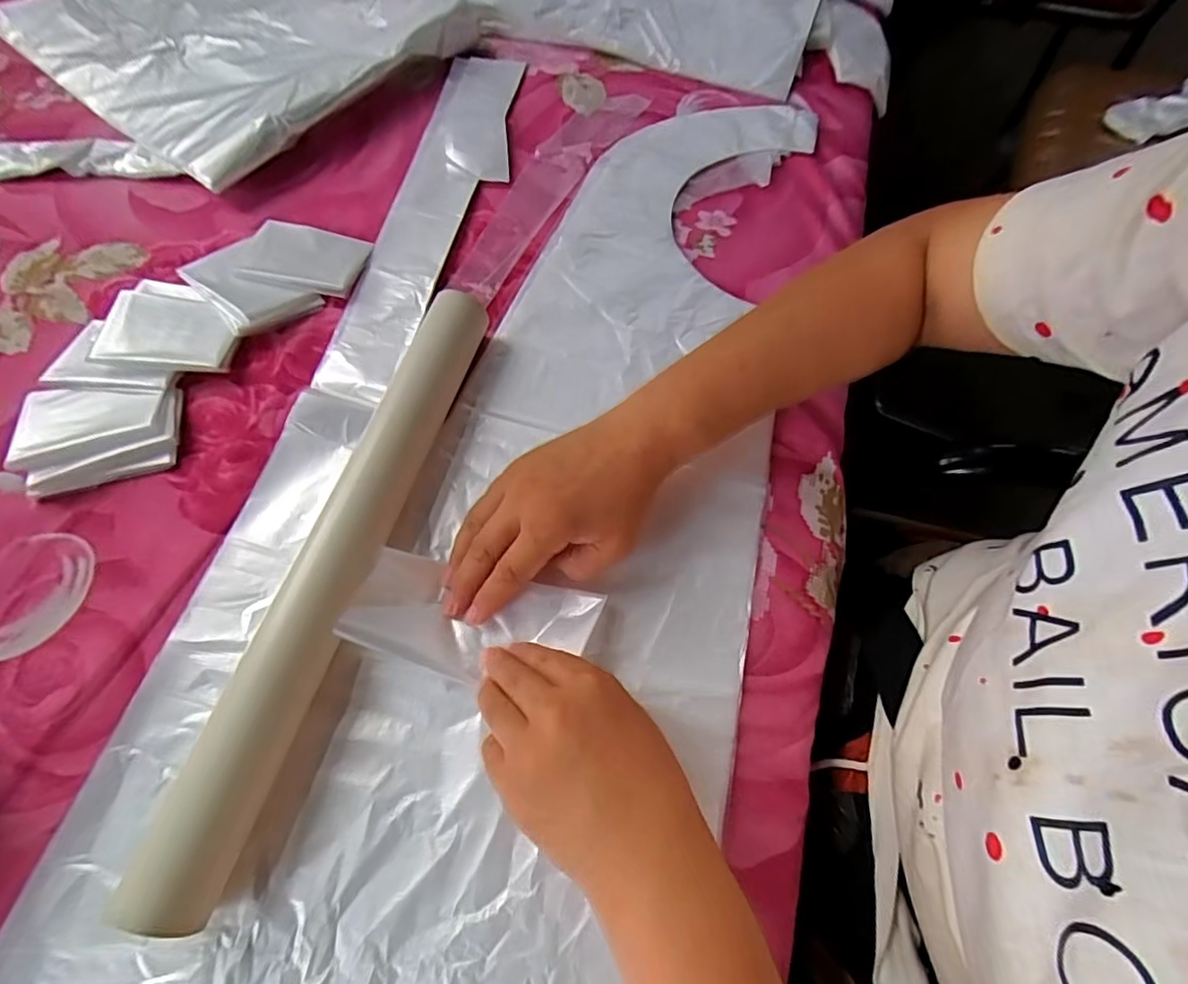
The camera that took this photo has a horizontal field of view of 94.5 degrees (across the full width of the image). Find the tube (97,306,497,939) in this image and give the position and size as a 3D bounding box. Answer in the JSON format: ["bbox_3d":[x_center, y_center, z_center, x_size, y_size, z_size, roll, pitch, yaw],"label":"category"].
[{"bbox_3d":[-0.136,0.030,0.305,0.037,0.042,0.346,15,65,4],"label":"tube"}]

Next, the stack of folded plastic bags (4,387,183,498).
[{"bbox_3d":[-0.317,-0.040,0.351,0.094,0.020,0.073,-13,66,-9],"label":"stack of folded plastic bags"}]

